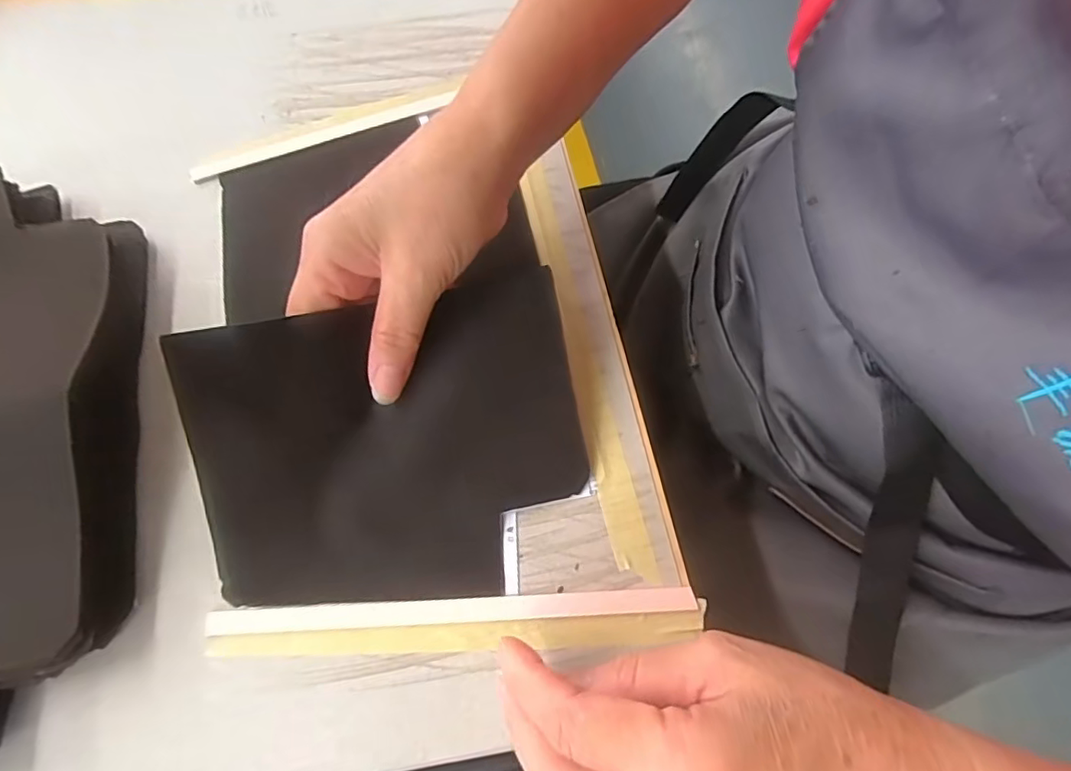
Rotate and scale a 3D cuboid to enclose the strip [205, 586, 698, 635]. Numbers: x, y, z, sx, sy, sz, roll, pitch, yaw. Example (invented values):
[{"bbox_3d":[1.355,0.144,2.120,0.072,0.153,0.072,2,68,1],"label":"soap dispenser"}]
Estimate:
[{"bbox_3d":[-0.037,0.101,0.258,0.214,0.004,0.011,-2,69,-2],"label":"strip"}]

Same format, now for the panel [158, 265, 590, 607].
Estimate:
[{"bbox_3d":[-0.061,0.029,0.257,0.166,0.023,0.132,-13,96,-8],"label":"panel"}]

